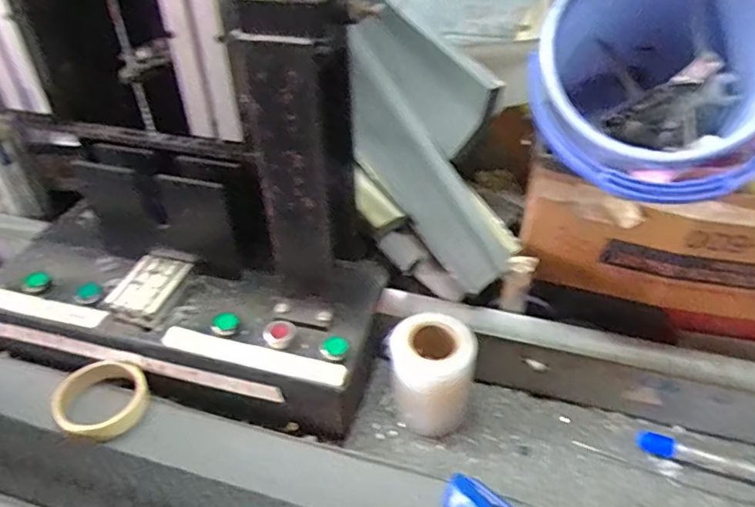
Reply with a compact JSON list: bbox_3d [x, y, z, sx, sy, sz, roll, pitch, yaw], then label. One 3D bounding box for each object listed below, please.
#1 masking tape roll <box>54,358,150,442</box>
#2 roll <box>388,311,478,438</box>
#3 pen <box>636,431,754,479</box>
[{"bbox_3d":[-0.286,0.155,0.612,0.089,0.030,0.094,0,39,0],"label":"masking tape roll"},{"bbox_3d":[0.054,0.125,0.601,0.085,0.105,0.073,8,40,10],"label":"roll"},{"bbox_3d":[0.319,0.202,0.572,0.120,0.014,0.020,17,42,21],"label":"pen"}]

